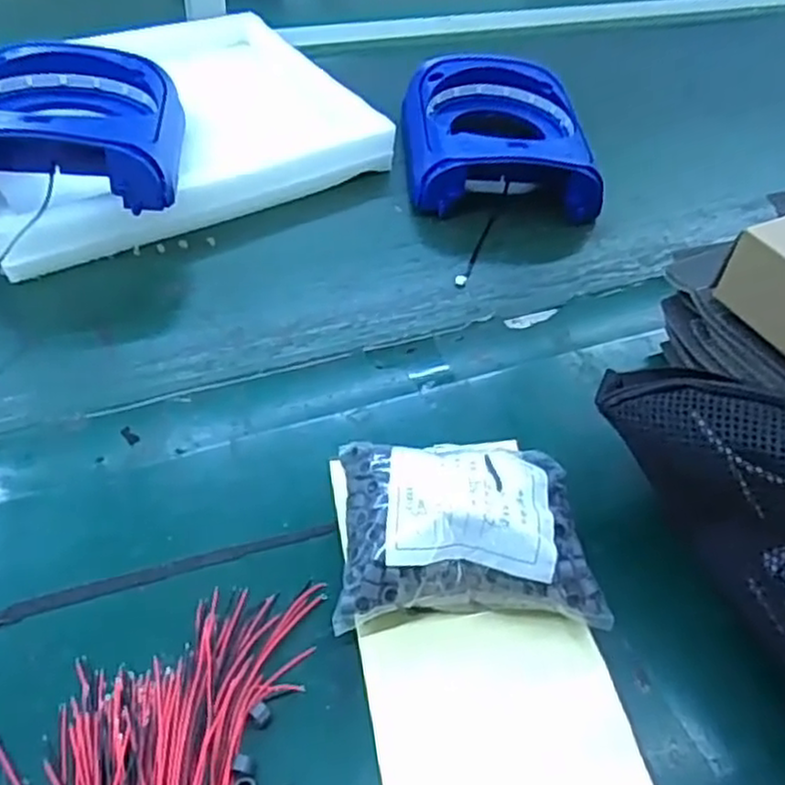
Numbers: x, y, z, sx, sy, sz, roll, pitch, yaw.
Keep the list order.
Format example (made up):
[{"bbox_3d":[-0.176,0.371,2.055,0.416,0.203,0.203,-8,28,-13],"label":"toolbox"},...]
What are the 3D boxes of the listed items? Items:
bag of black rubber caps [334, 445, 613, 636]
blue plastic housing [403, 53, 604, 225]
[{"bbox_3d":[0.039,0.074,0.386,0.132,0.055,0.096,1,46,-5],"label":"bag of black rubber caps"},{"bbox_3d":[0.100,-0.246,0.693,0.165,0.066,0.198,1,48,-7],"label":"blue plastic housing"}]

